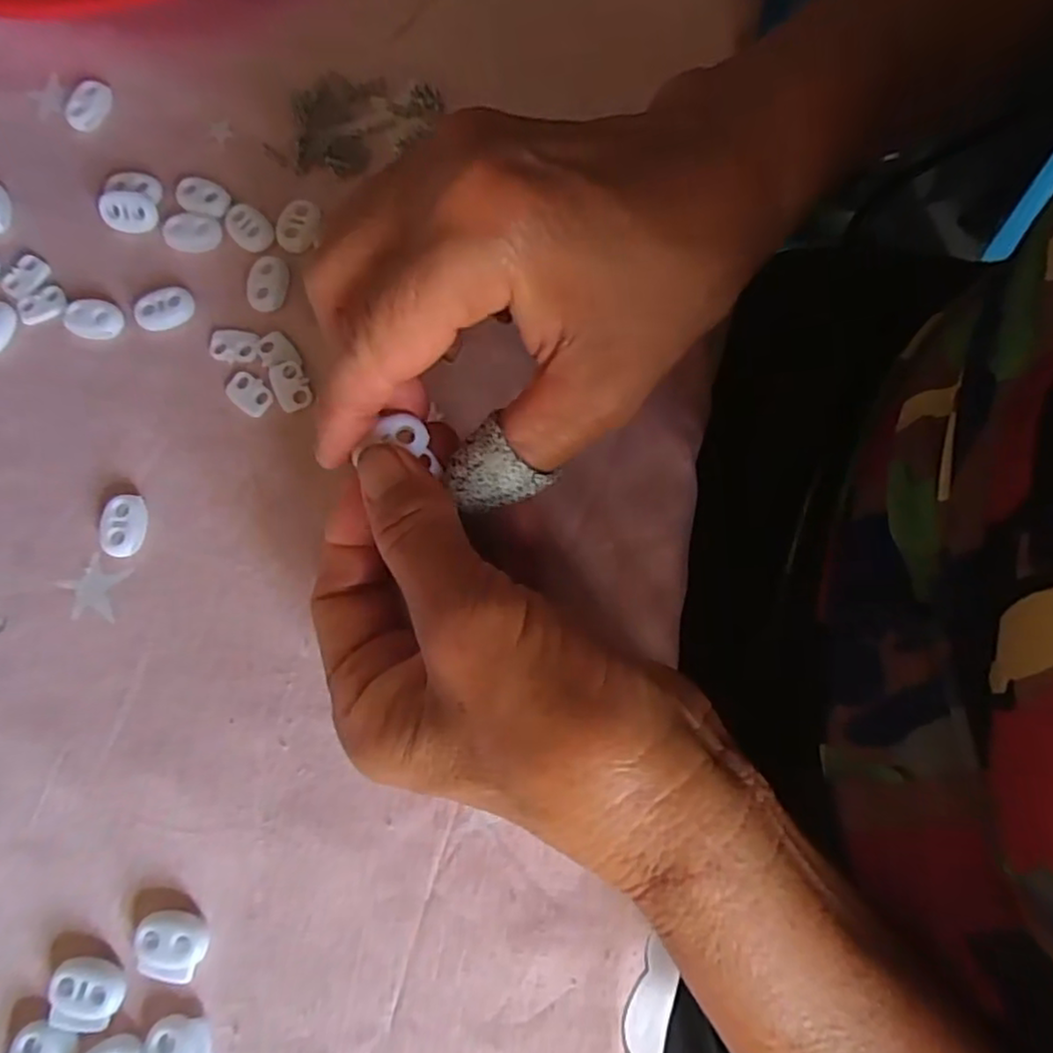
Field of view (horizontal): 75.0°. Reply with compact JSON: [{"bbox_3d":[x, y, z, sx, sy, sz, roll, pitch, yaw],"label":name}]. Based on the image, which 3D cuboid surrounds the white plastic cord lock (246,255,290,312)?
[{"bbox_3d":[-0.100,-0.094,0.265,0.016,0.005,0.022,-4,76,0],"label":"white plastic cord lock"}]

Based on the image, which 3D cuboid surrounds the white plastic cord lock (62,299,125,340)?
[{"bbox_3d":[-0.167,-0.080,0.264,0.022,0.005,0.015,9,77,3],"label":"white plastic cord lock"}]

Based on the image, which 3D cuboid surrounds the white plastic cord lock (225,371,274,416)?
[{"bbox_3d":[-0.104,-0.050,0.256,0.020,0.004,0.013,38,80,9],"label":"white plastic cord lock"}]

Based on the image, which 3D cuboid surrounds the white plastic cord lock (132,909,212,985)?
[{"bbox_3d":[-0.109,0.128,0.210,0.022,0.005,0.019,17,77,5],"label":"white plastic cord lock"}]

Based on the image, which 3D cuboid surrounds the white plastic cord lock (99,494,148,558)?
[{"bbox_3d":[-0.143,-0.001,0.244,0.014,0.005,0.022,-1,76,1],"label":"white plastic cord lock"}]

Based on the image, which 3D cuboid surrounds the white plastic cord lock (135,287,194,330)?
[{"bbox_3d":[-0.140,-0.084,0.265,0.023,0.005,0.014,-15,77,-3],"label":"white plastic cord lock"}]

